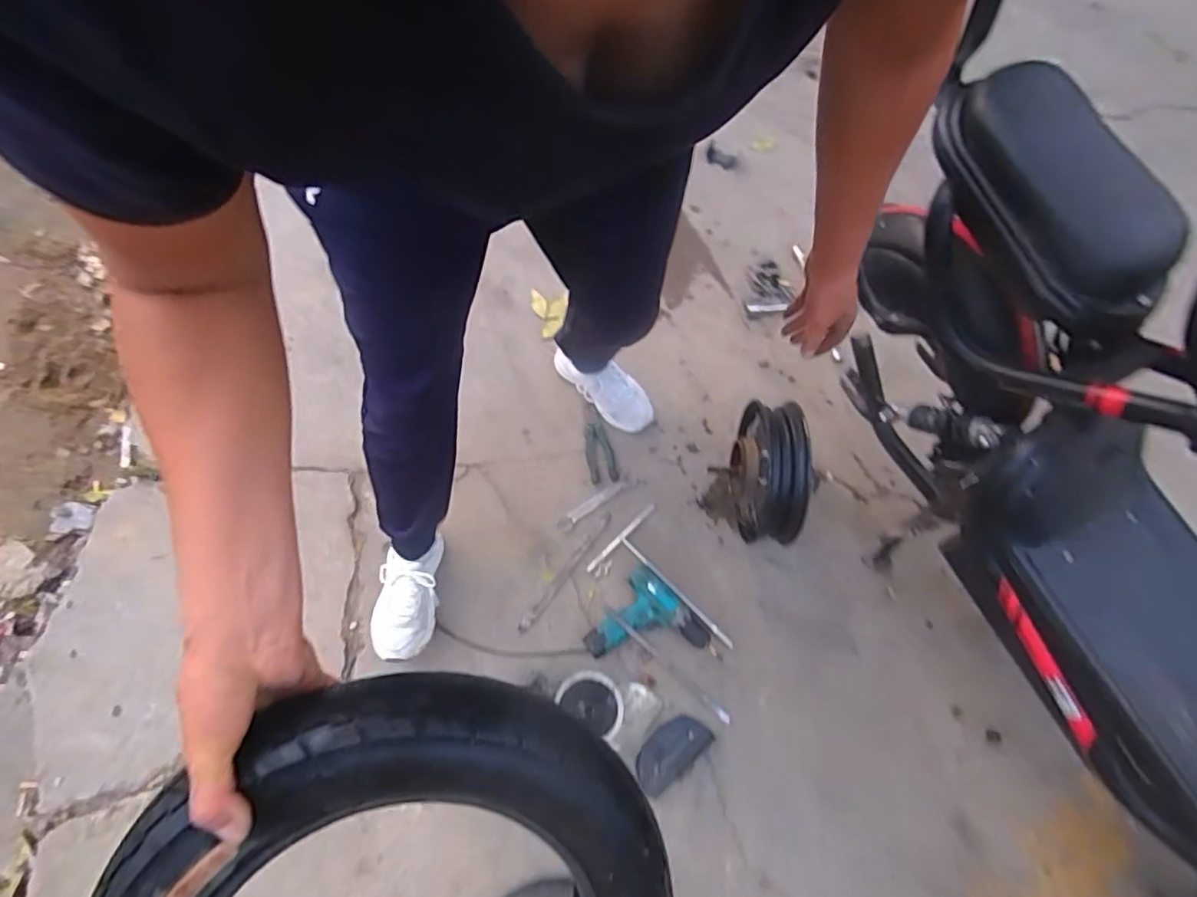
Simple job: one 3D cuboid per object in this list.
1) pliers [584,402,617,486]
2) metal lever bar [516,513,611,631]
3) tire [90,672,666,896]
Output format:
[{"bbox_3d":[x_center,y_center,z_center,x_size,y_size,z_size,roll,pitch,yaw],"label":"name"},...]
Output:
[{"bbox_3d":[-0.002,-0.012,1.248,0.056,0.018,0.180,-9,70,-7],"label":"pliers"},{"bbox_3d":[-0.063,0.243,1.148,0.023,0.016,0.281,35,71,9],"label":"metal lever bar"},{"bbox_3d":[-0.138,0.338,0.402,0.367,0.074,0.372,2,95,-13],"label":"tire"}]

